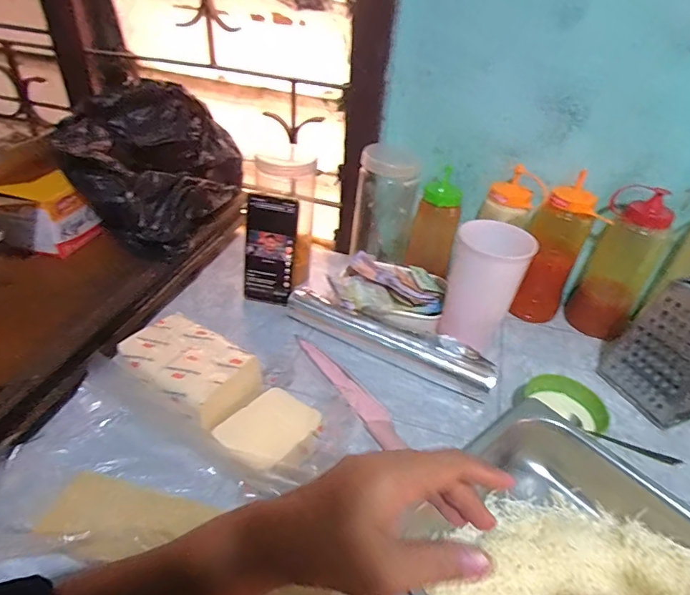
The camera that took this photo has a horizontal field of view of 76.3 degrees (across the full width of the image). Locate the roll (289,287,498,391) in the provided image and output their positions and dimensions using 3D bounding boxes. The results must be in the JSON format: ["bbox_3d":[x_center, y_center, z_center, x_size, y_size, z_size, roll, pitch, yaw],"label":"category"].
[{"bbox_3d":[0.057,0.057,0.613,0.303,0.047,0.051,21,40,20],"label":"roll"}]

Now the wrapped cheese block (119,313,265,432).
[{"bbox_3d":[-0.175,0.093,0.505,0.138,0.077,0.094,22,41,21],"label":"wrapped cheese block"}]

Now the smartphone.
[{"bbox_3d":[-0.111,-0.067,0.655,0.066,0.162,0.015,9,26,0],"label":"smartphone"}]

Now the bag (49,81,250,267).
[{"bbox_3d":[-0.272,-0.200,0.655,0.155,0.170,0.264,16,39,14],"label":"bag"}]

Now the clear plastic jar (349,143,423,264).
[{"bbox_3d":[0.065,-0.141,0.712,0.097,0.178,0.084,9,37,5],"label":"clear plastic jar"}]

